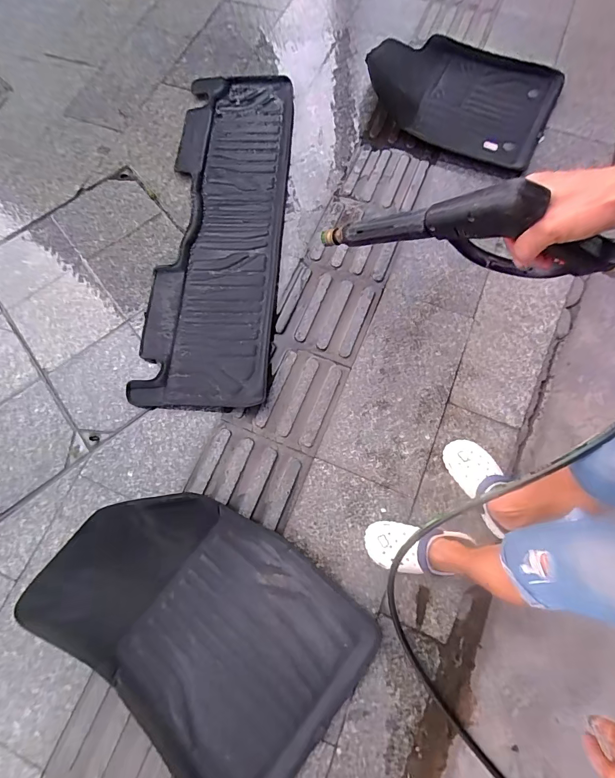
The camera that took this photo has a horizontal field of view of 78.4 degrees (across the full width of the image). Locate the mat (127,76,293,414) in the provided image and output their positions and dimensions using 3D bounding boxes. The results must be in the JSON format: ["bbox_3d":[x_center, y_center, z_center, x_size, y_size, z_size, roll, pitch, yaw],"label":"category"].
[{"bbox_3d":[-0.299,-0.576,1.316,0.419,0.062,1.287,3,72,2],"label":"mat"}]

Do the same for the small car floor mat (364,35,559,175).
[{"bbox_3d":[0.548,-1.090,1.387,0.705,0.077,0.469,25,74,9],"label":"small car floor mat"}]

